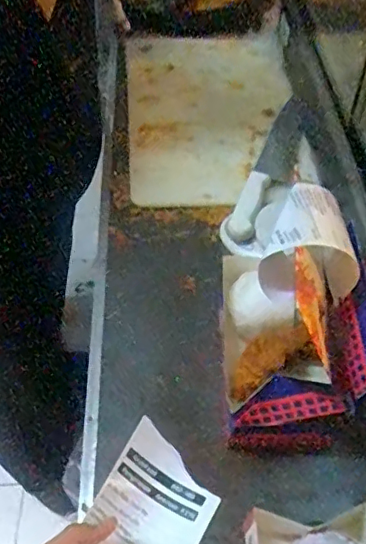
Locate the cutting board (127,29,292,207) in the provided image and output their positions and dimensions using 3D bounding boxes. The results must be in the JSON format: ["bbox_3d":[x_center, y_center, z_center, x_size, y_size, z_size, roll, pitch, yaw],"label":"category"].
[{"bbox_3d":[0.047,-0.269,0.901,0.265,0.028,0.423,-3,50,-4],"label":"cutting board"}]

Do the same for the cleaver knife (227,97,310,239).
[{"bbox_3d":[0.138,-0.159,0.819,0.056,0.016,0.311,18,52,13],"label":"cleaver knife"}]

